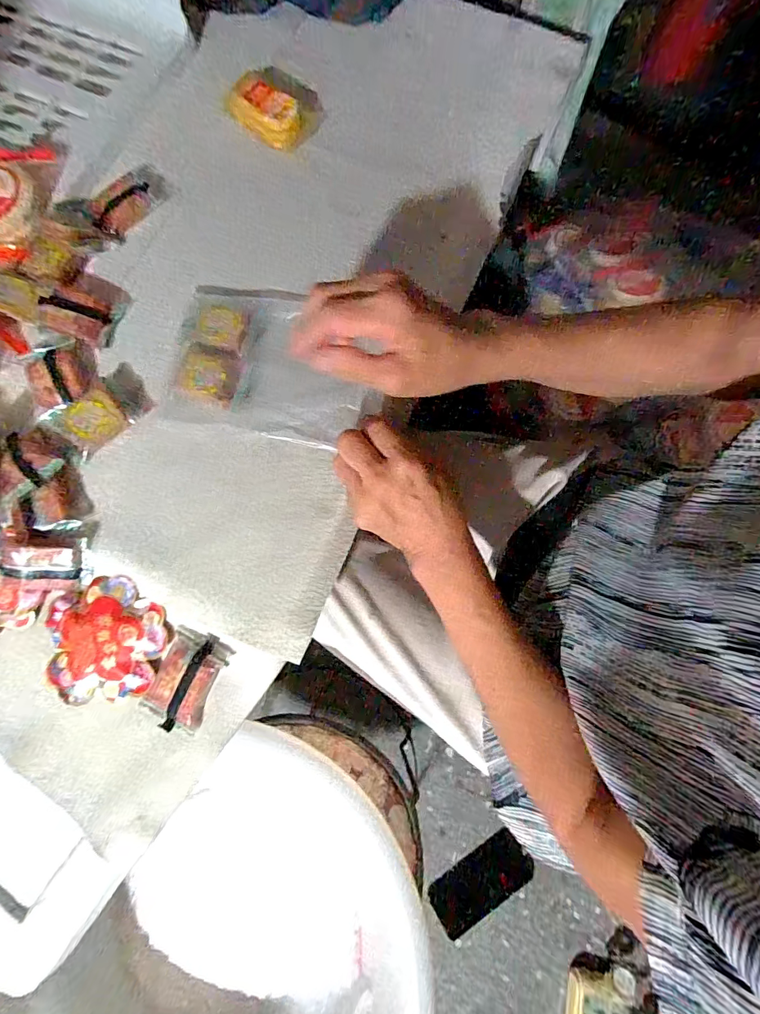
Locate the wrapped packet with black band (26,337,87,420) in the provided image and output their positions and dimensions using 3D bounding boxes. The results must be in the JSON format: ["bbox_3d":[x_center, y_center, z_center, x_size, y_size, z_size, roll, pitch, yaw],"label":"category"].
[{"bbox_3d":[-0.274,-0.110,0.355,0.044,0.014,0.059,-21,80,-5],"label":"wrapped packet with black band"}]

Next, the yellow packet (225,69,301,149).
[{"bbox_3d":[-0.111,-0.381,0.404,0.081,0.022,0.044,42,77,9],"label":"yellow packet"}]

